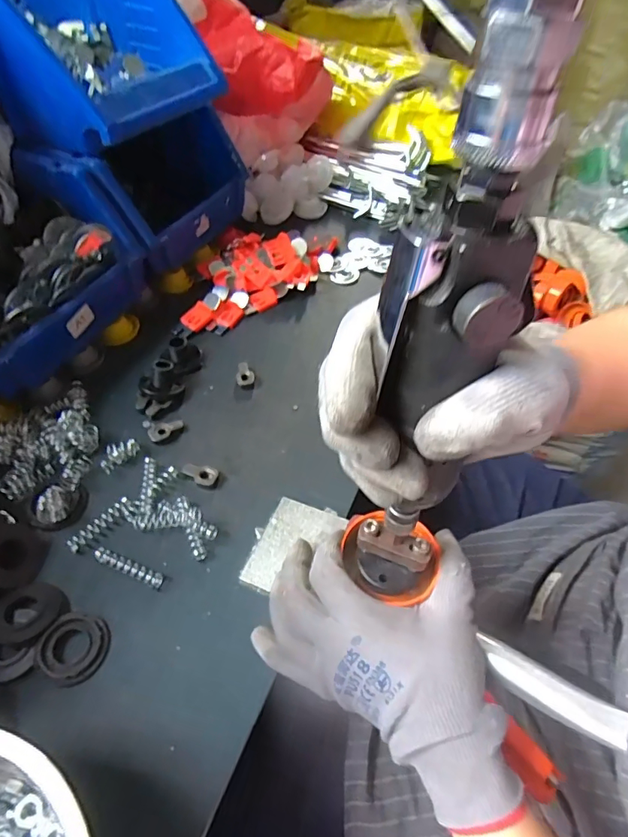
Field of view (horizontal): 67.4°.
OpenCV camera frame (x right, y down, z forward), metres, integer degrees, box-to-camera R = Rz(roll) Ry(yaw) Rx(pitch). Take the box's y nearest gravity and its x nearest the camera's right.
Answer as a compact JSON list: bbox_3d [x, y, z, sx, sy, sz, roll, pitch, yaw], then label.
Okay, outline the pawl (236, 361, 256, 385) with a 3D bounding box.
[{"bbox_3d":[-0.069,-0.045,0.472,0.018,0.008,0.030,-6,52,-7],"label":"pawl"}]

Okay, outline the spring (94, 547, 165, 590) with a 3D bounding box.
[{"bbox_3d":[-0.135,0.108,0.344,0.055,0.008,0.011,18,53,12],"label":"spring"}]

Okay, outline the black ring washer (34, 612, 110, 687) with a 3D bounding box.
[{"bbox_3d":[-0.158,0.148,0.308,0.045,0.008,0.041,1,52,-1],"label":"black ring washer"}]

